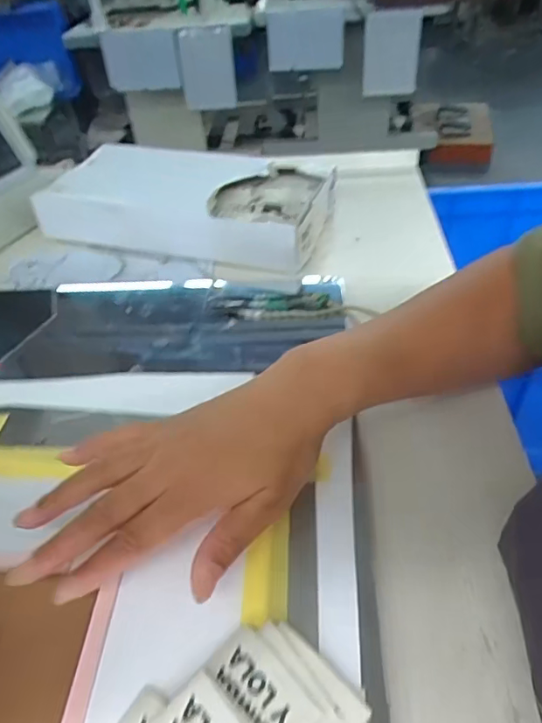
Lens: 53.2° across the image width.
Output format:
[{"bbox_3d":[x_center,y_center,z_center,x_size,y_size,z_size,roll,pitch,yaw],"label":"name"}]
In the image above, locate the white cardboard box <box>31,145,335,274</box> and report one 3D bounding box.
[{"bbox_3d":[-0.098,-0.174,0.607,0.316,0.067,0.141,8,44,15],"label":"white cardboard box"}]

